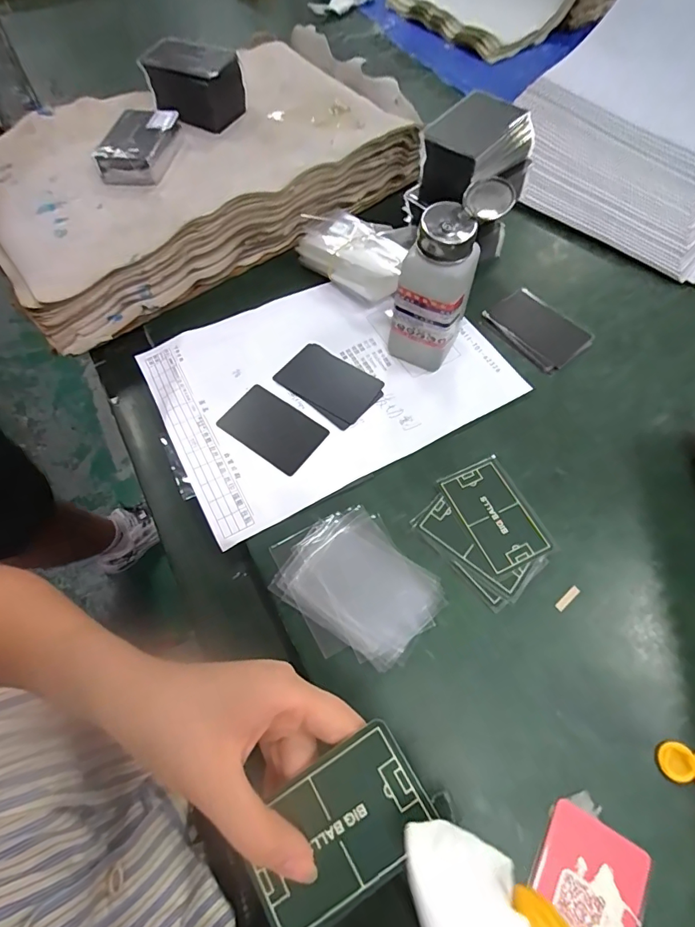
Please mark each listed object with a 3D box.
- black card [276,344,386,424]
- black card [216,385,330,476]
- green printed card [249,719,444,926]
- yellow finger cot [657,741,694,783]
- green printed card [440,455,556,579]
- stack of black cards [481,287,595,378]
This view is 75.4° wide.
[{"bbox_3d":[-0.017,-0.075,0.406,0.087,0.004,0.053,31,68,15],"label":"black card"},{"bbox_3d":[-0.064,-0.030,0.384,0.084,0.004,0.053,34,68,16],"label":"black card"},{"bbox_3d":[-0.005,0.165,0.202,0.083,0.004,0.052,-34,70,-4],"label":"green printed card"},{"bbox_3d":[0.200,0.181,0.272,0.021,0.004,0.020,8,64,5],"label":"yellow finger cot"},{"bbox_3d":[0.113,0.039,0.345,0.052,0.004,0.082,-23,65,-11],"label":"green printed card"},{"bbox_3d":[0.183,-0.130,0.436,0.066,0.006,0.090,-35,68,-15],"label":"stack of black cards"}]

